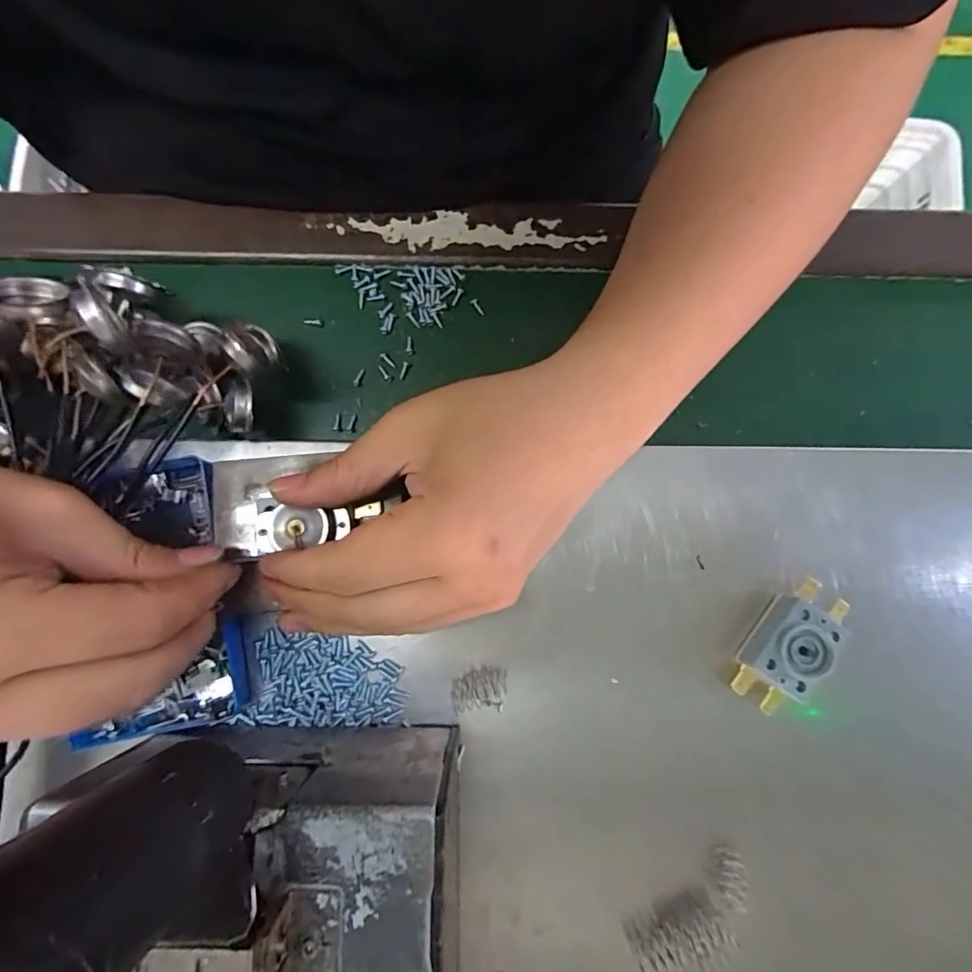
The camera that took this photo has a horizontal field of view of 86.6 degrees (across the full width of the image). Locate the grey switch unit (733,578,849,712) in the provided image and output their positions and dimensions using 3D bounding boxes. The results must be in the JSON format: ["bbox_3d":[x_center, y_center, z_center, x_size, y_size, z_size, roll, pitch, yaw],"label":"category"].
[{"bbox_3d":[0.130,0.068,0.222,0.026,0.022,0.057,35,83,4],"label":"grey switch unit"}]

